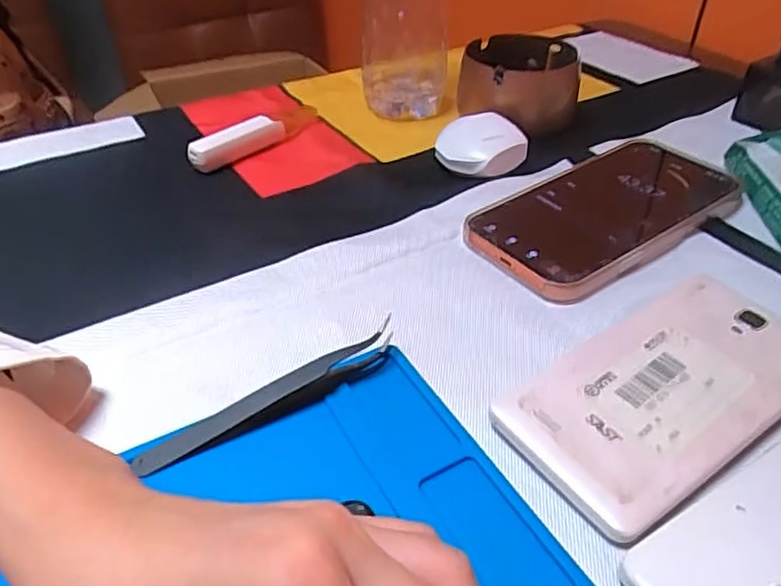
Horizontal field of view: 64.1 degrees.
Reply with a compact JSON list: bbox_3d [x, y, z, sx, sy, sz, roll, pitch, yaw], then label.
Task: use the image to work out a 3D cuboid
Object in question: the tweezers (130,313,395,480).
[{"bbox_3d":[-0.049,0.041,0.259,0.117,0.016,0.012,-23,44,-22],"label":"tweezers"}]

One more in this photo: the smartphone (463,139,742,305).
[{"bbox_3d":[0.126,-0.052,0.363,0.167,0.008,0.086,-28,46,-26],"label":"smartphone"}]

